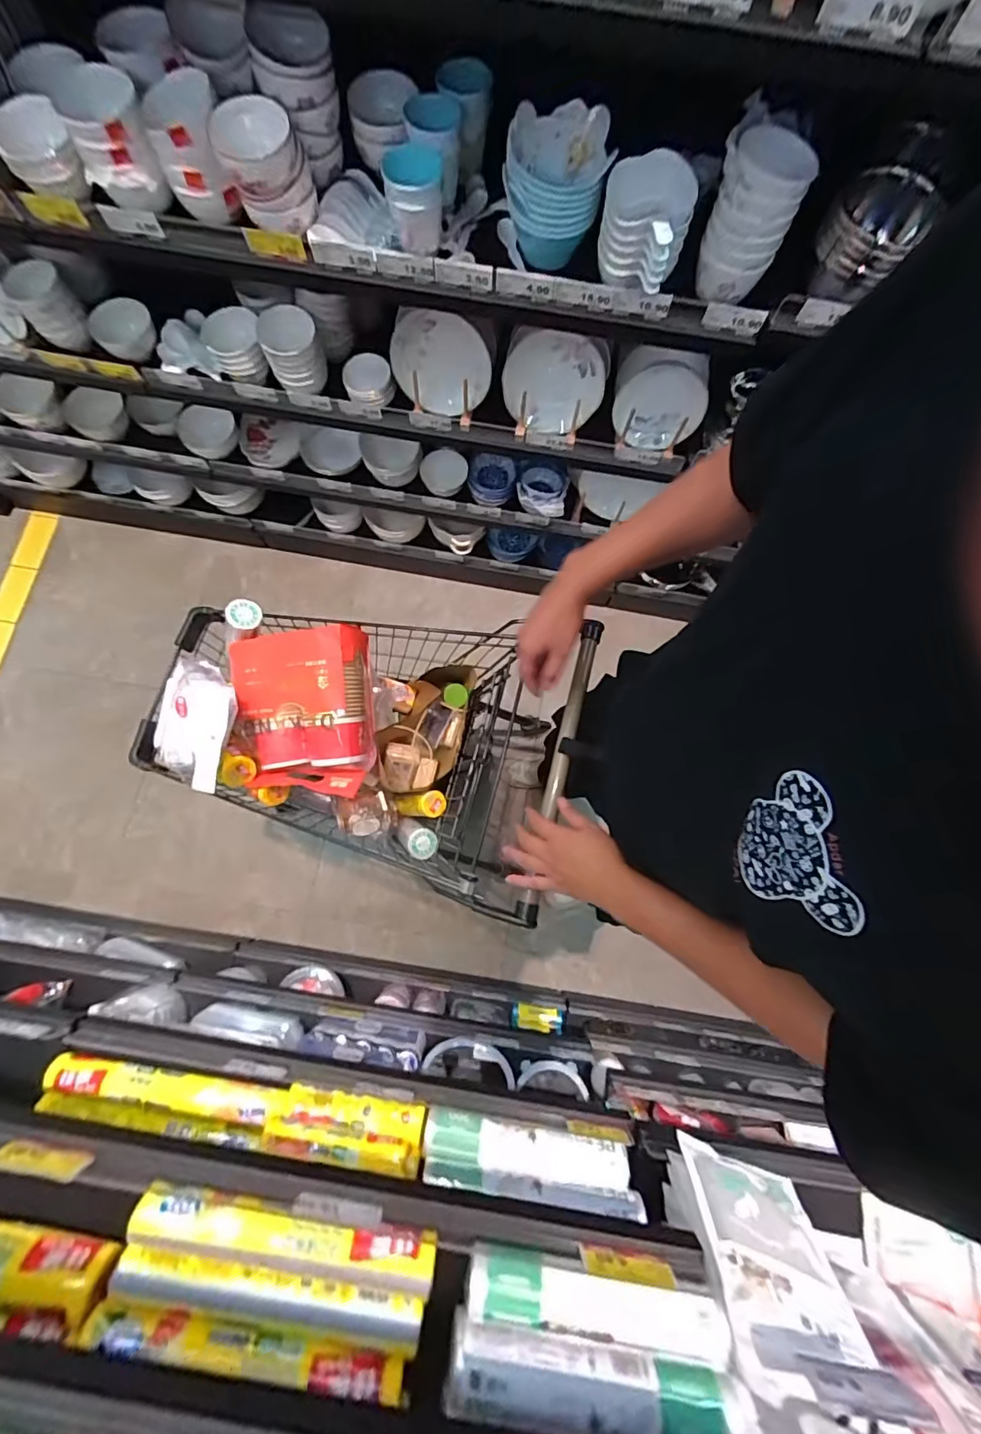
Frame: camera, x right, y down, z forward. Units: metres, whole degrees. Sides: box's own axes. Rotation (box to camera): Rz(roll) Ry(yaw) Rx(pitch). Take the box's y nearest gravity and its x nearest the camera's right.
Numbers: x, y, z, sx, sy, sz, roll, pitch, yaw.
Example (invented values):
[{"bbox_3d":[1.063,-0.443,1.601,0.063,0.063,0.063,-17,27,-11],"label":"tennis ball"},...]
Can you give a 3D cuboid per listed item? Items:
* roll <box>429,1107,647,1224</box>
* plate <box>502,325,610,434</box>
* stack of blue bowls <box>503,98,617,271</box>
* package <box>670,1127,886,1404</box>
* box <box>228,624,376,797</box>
[{"bbox_3d":[0.056,0.639,0.711,0.301,0.075,0.058,8,78,1],"label":"roll"},{"bbox_3d":[0.129,-0.680,0.995,0.210,0.198,0.024,3,59,-18],"label":"plate"},{"bbox_3d":[0.099,-0.834,0.781,0.151,0.116,0.152,-2,78,-2],"label":"stack of blue bowls"},{"bbox_3d":[0.326,0.624,0.566,0.156,0.247,0.015,20,96,6],"label":"package"},{"bbox_3d":[-0.336,-0.013,0.900,0.235,0.124,0.286,-2,97,13],"label":"box"}]

